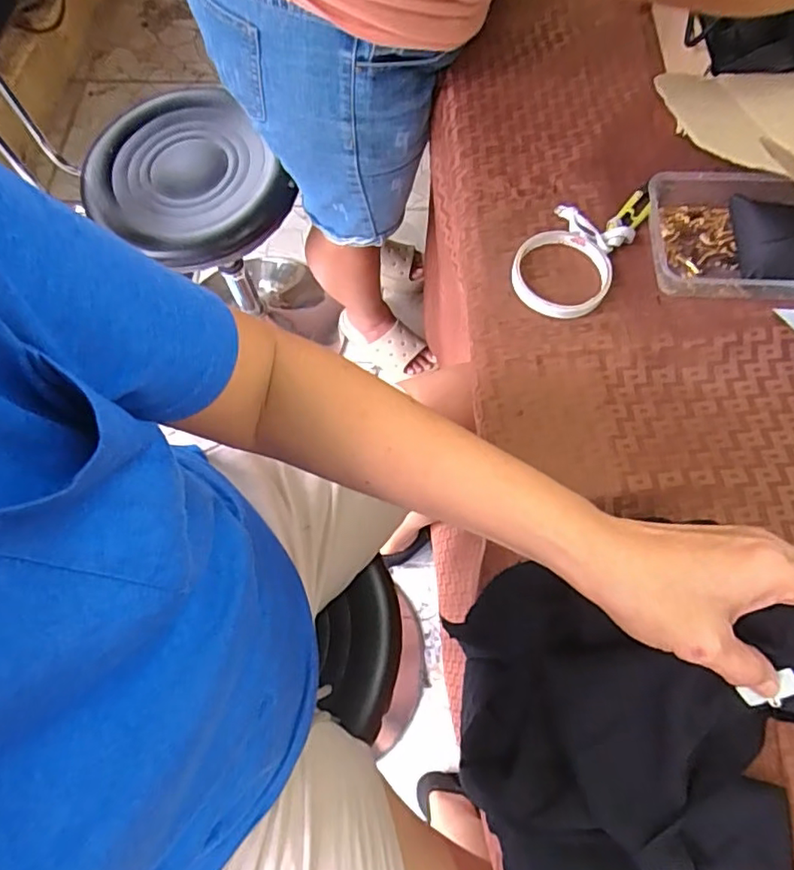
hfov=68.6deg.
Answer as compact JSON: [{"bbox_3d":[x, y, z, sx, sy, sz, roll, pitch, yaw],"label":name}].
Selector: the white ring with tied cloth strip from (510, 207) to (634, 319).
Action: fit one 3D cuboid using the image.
[{"bbox_3d":[0.152,-0.154,0.516,0.082,0.012,0.118,30,72,11],"label":"white ring with tied cloth strip"}]

